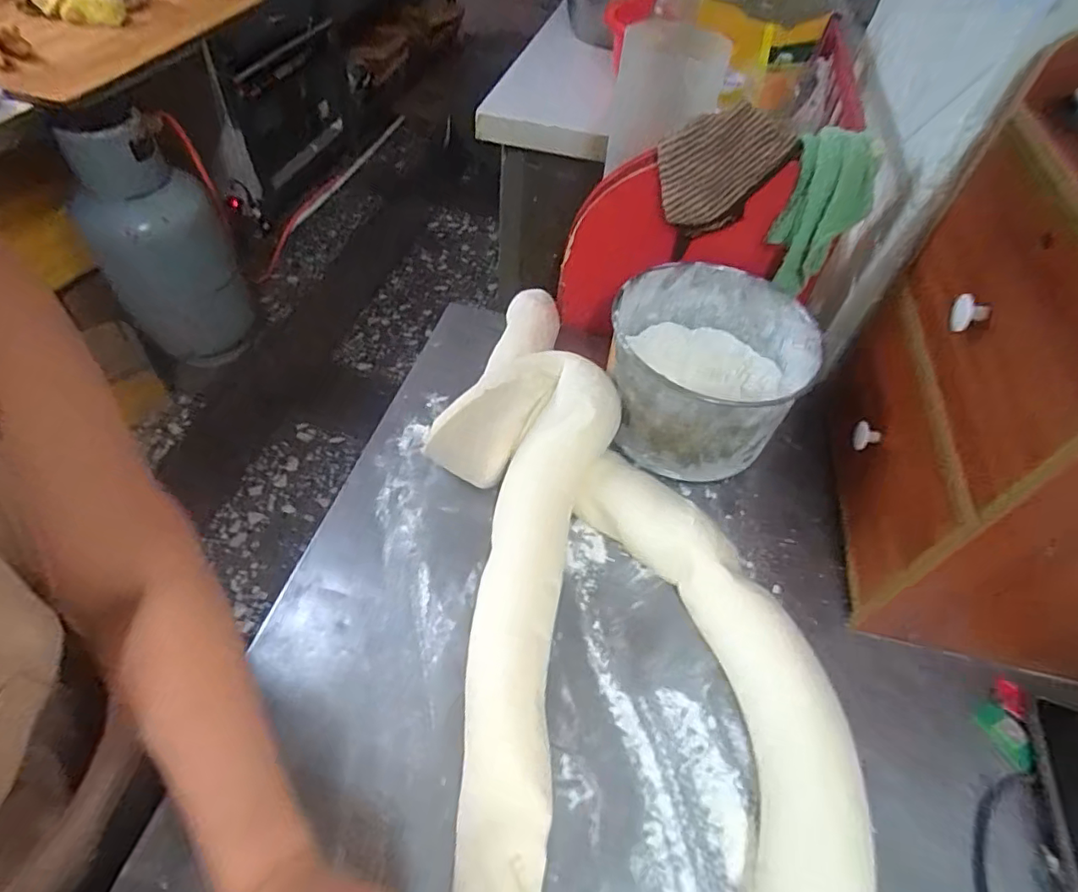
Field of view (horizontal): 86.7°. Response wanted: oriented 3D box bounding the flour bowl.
[{"bbox_3d":[0.176,-0.088,0.631,0.197,0.125,0.212,2,53,-3],"label":"flour bowl"}]

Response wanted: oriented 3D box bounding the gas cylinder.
[{"bbox_3d":[-1.006,-0.528,1.568,0.308,0.670,0.322,-20,57,-19],"label":"gas cylinder"}]

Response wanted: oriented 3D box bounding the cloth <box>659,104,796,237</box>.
[{"bbox_3d":[0.172,-0.275,0.572,0.102,0.123,0.018,26,47,-12],"label":"cloth"}]

